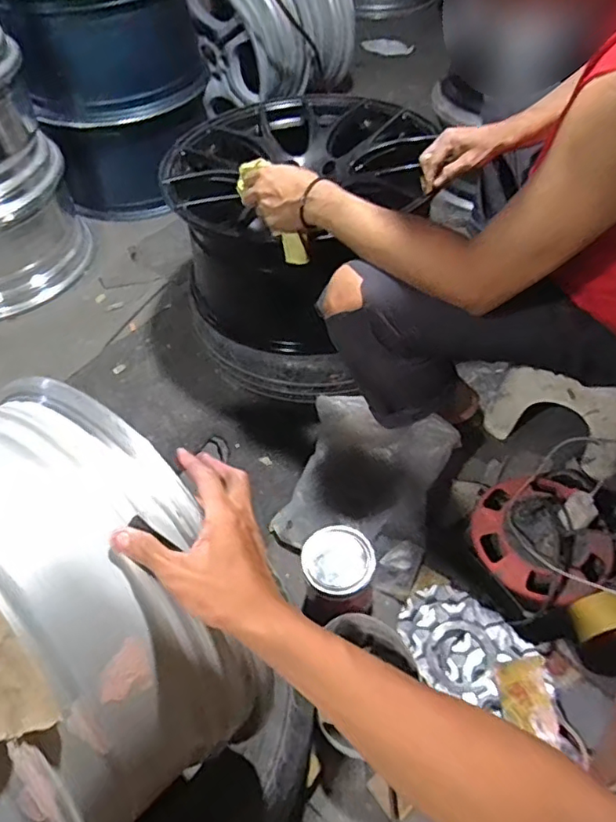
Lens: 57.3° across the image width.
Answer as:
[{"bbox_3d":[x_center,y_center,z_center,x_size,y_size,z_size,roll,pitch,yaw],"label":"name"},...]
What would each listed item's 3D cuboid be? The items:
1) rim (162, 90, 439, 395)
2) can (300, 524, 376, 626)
[{"bbox_3d":[-0.019,-0.342,1.091,0.499,0.357,0.498,-1,52,1],"label":"rim"},{"bbox_3d":[0.047,0.248,0.848,0.102,0.144,0.093,-1,52,1],"label":"can"}]

